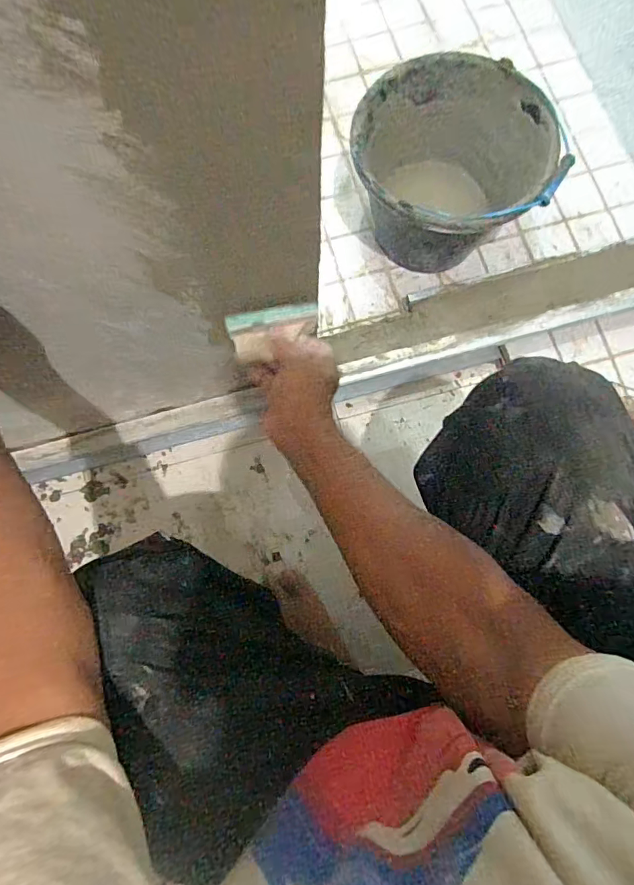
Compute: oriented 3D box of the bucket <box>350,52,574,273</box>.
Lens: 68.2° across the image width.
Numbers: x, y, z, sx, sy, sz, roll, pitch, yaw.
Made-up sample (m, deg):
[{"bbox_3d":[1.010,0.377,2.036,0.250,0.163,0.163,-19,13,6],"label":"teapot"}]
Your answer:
[{"bbox_3d":[0.193,-0.402,0.747,0.272,0.213,0.280,0,78,-1],"label":"bucket"}]

